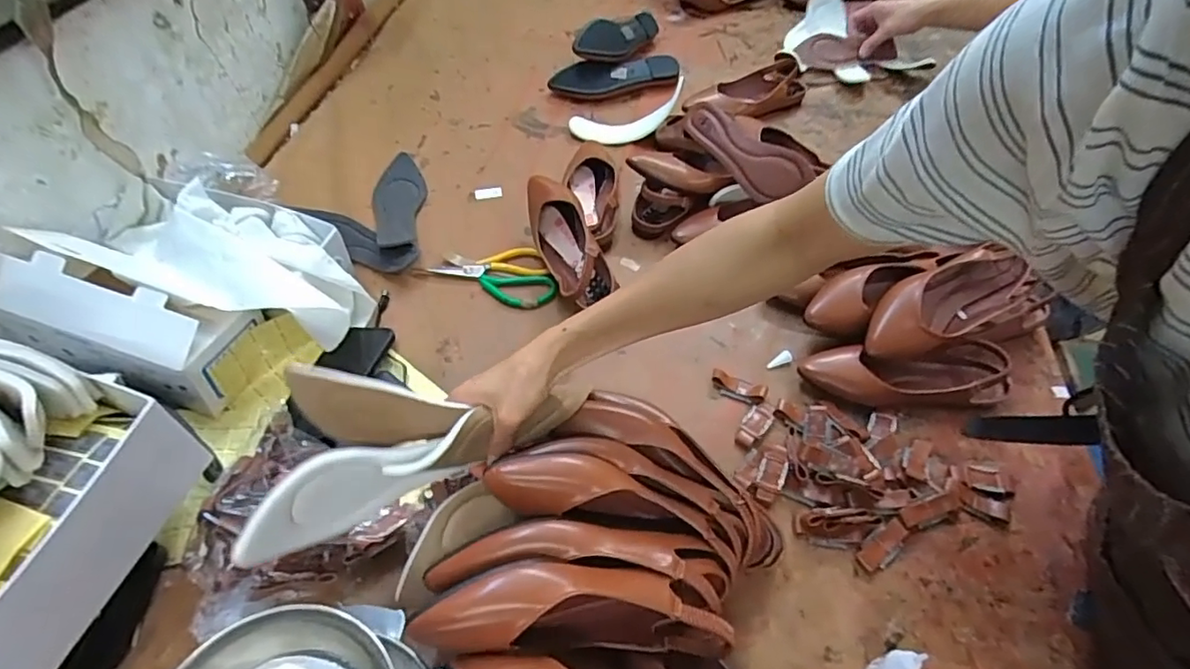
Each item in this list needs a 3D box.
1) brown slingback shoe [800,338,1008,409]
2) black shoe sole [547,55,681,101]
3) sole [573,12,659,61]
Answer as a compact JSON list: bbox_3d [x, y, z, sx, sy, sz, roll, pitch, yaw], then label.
[{"bbox_3d":[0.362,0.047,0.667,0.243,0.058,0.078,1,52,-4],"label":"brown slingback shoe"},{"bbox_3d":[0.038,-0.473,1.066,0.239,0.061,0.069,-7,54,-9],"label":"black shoe sole"},{"bbox_3d":[0.043,-0.555,1.071,0.222,0.071,0.042,-33,26,-28],"label":"sole"}]

